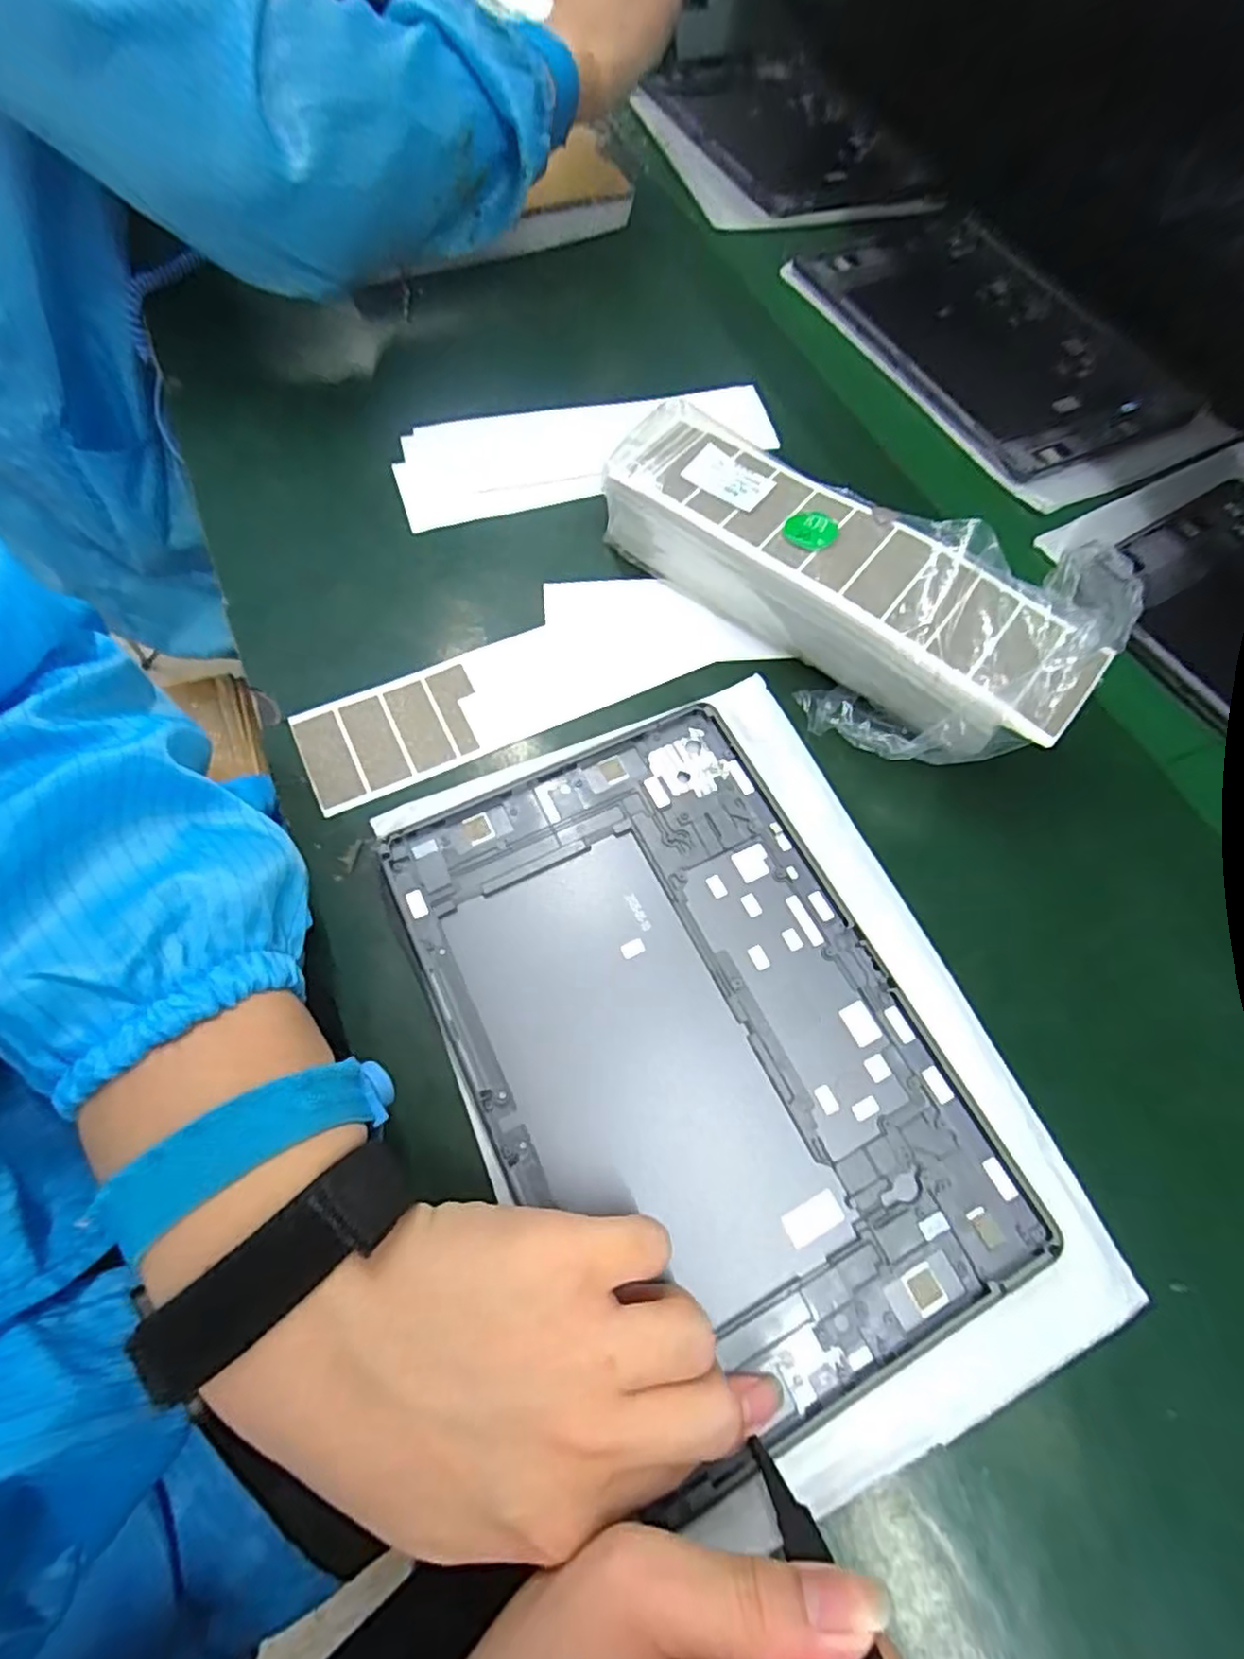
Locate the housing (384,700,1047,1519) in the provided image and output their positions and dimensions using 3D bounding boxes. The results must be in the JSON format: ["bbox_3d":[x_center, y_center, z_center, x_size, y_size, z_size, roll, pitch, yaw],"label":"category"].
[{"bbox_3d":[0.027,0.079,0.270,0.165,0.013,0.254,-24,68,-12],"label":"housing"}]

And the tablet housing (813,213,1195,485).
[{"bbox_3d":[0.250,-0.343,0.467,0.166,0.015,0.253,-26,69,-13],"label":"tablet housing"}]

